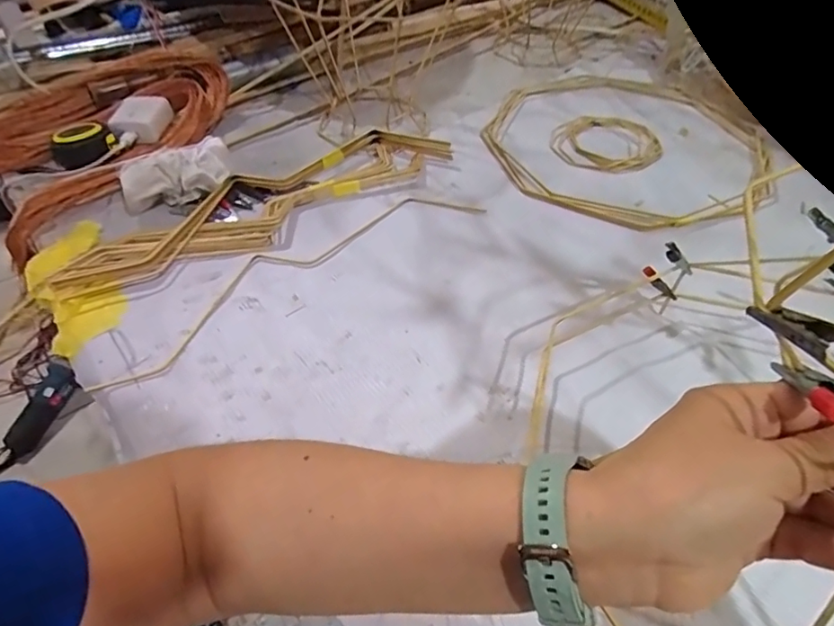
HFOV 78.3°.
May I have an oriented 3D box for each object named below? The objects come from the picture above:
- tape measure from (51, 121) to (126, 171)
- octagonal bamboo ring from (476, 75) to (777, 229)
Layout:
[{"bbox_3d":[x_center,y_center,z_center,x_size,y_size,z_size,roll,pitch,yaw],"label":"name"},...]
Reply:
[{"bbox_3d":[-0.366,-0.187,0.564,0.056,0.033,0.058,32,55,26],"label":"tape measure"},{"bbox_3d":[0.258,-0.222,0.644,0.334,0.004,0.352,-13,49,-11],"label":"octagonal bamboo ring"}]

